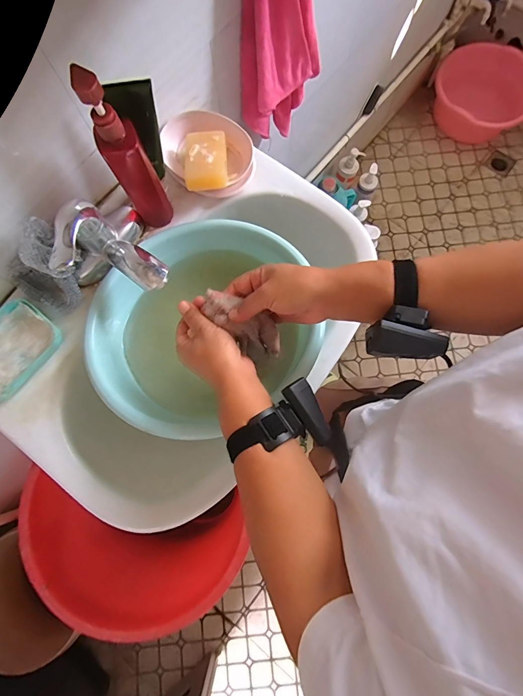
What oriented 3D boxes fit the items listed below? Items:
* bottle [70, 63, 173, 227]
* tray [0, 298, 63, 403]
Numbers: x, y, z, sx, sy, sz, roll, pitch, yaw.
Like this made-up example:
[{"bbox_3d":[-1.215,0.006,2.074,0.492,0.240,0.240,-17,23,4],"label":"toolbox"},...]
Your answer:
[{"bbox_3d":[-0.160,-0.228,0.428,0.048,0.198,0.051,-28,78,-5],"label":"bottle"},{"bbox_3d":[-0.345,0.003,0.478,0.097,0.020,0.130,42,82,9],"label":"tray"}]

